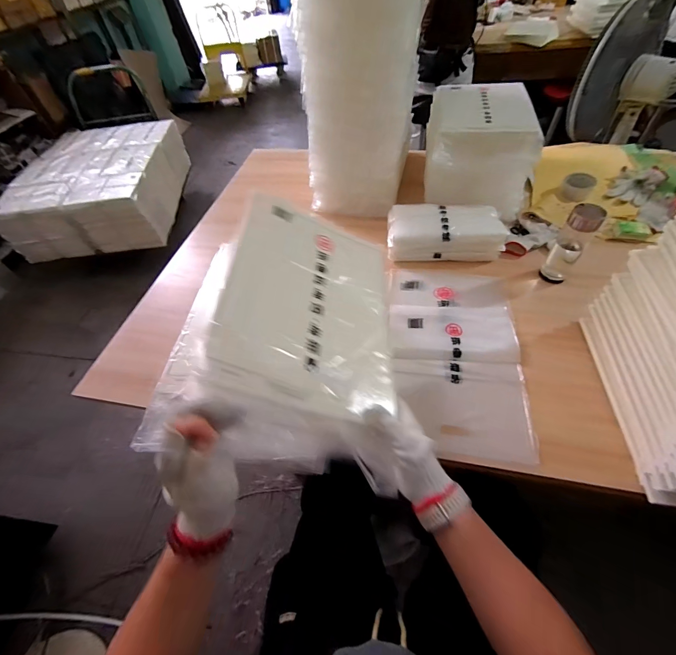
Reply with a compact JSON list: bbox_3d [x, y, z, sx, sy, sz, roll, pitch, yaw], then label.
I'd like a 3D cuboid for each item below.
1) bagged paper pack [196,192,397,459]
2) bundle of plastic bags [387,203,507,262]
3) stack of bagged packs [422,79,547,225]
[{"bbox_3d":[-0.030,-0.030,0.466,0.259,0.026,0.430,22,46,-25],"label":"bagged paper pack"},{"bbox_3d":[0.296,-0.268,0.902,0.303,0.083,0.163,3,54,6],"label":"bundle of plastic bags"},{"bbox_3d":[0.431,-0.568,1.005,0.285,0.200,0.428,8,54,10],"label":"stack of bagged packs"}]

